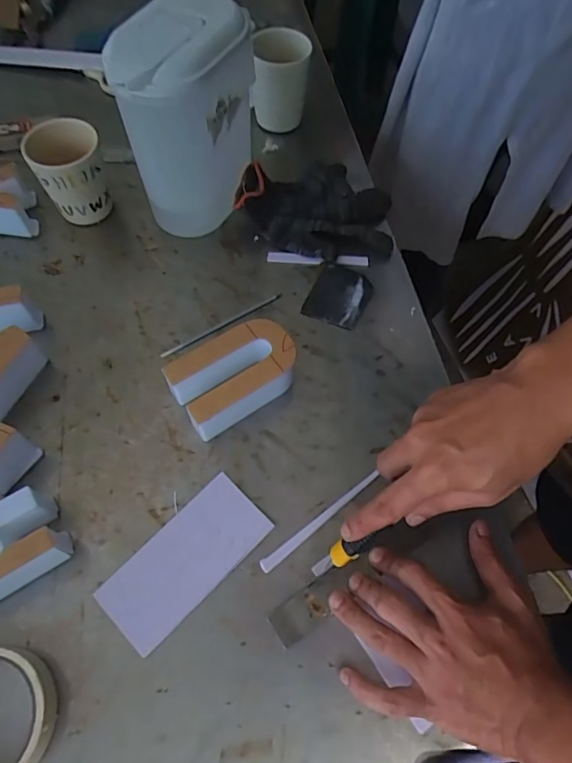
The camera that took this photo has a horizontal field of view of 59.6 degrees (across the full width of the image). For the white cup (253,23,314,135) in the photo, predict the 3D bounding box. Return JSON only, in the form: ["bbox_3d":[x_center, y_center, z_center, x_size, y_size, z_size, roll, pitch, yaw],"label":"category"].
[{"bbox_3d":[-0.006,-0.359,0.602,0.064,0.091,0.067,0,62,-1],"label":"white cup"}]

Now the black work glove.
[{"bbox_3d":[0.032,-0.199,0.552,0.169,0.045,0.141,4,62,1],"label":"black work glove"}]

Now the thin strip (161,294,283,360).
[{"bbox_3d":[-0.062,-0.057,0.497,0.134,0.006,0.007,-29,66,-15],"label":"thin strip"}]

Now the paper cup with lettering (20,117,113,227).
[{"bbox_3d":[-0.224,-0.218,0.526,0.068,0.094,0.065,0,62,-1],"label":"paper cup with lettering"}]

